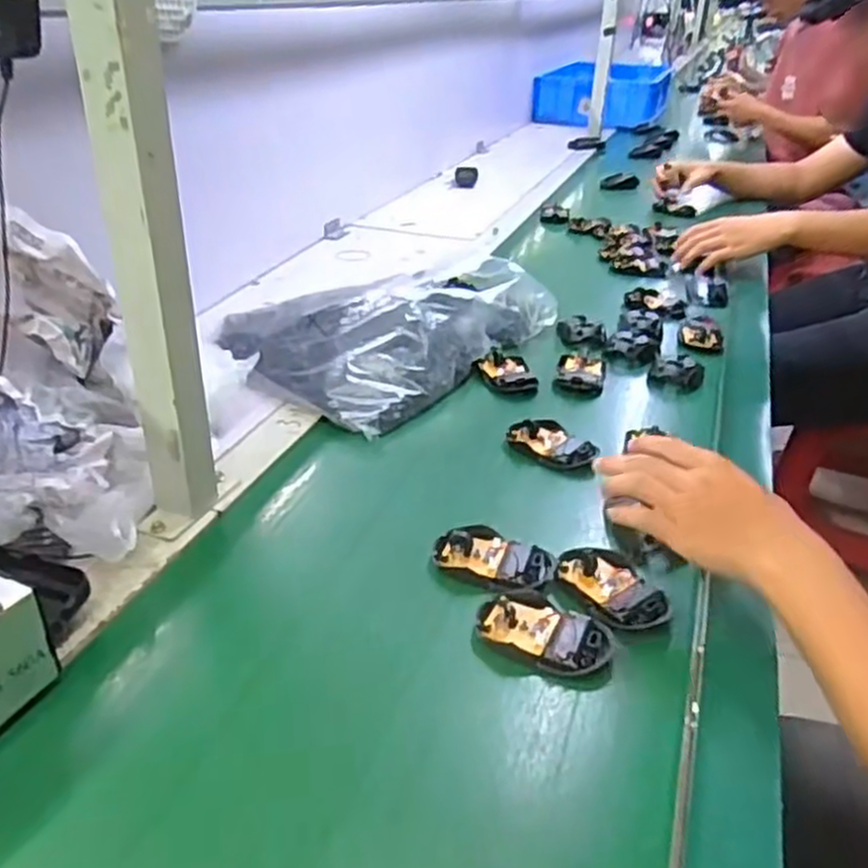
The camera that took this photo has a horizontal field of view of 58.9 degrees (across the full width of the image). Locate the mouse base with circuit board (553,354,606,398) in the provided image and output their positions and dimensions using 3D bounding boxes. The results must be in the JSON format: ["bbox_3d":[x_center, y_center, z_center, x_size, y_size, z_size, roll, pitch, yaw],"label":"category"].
[{"bbox_3d":[0.174,-0.072,0.913,0.056,0.017,0.093,10,32,11],"label":"mouse base with circuit board"}]

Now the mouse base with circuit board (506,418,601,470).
[{"bbox_3d":[0.118,0.010,0.771,0.090,0.020,0.051,27,38,34],"label":"mouse base with circuit board"}]

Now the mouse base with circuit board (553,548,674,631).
[{"bbox_3d":[0.137,0.118,0.590,0.056,0.016,0.086,-16,36,-28],"label":"mouse base with circuit board"}]

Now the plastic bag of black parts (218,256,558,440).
[{"bbox_3d":[-0.060,-0.151,0.964,0.280,0.093,0.399,22,36,29],"label":"plastic bag of black parts"}]

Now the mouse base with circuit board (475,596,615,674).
[{"bbox_3d":[0.078,0.143,0.547,0.094,0.018,0.050,15,33,20],"label":"mouse base with circuit board"}]

